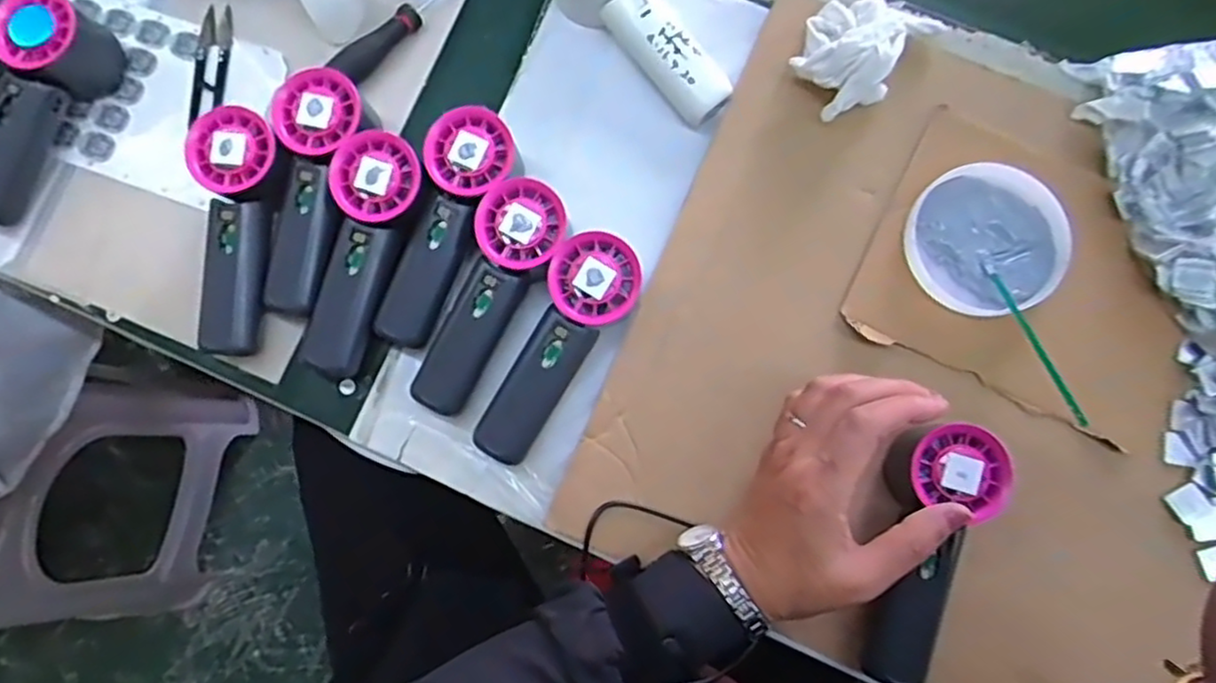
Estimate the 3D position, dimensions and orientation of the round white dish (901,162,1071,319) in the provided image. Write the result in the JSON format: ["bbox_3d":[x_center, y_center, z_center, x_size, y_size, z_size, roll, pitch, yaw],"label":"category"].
[{"bbox_3d":[0.246,-0.066,0.463,0.097,0.035,0.090,0,80,0],"label":"round white dish"}]

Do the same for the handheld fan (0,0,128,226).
[{"bbox_3d":[-0.398,-0.158,0.482,0.052,0.059,0.157,27,93,4],"label":"handheld fan"}]

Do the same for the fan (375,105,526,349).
[{"bbox_3d":[-0.105,-0.072,0.465,0.058,0.050,0.159,22,93,3],"label":"fan"}]

